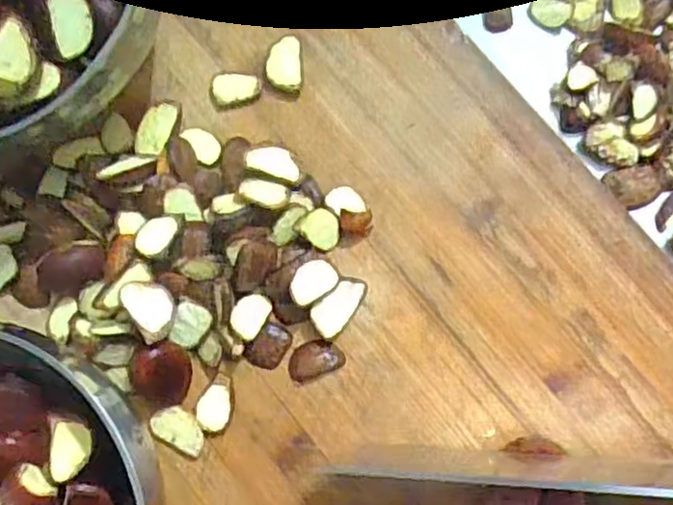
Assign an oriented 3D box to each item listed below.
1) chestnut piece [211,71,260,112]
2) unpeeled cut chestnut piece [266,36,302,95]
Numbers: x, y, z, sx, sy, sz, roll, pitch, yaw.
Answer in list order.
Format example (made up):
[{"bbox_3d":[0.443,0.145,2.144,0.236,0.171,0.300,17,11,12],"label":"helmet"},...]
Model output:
[{"bbox_3d":[-0.046,-0.074,0.299,0.023,0.004,0.016,-12,86,6],"label":"chestnut piece"},{"bbox_3d":[-0.023,-0.084,0.295,0.016,0.006,0.023,-3,87,7],"label":"unpeeled cut chestnut piece"}]

